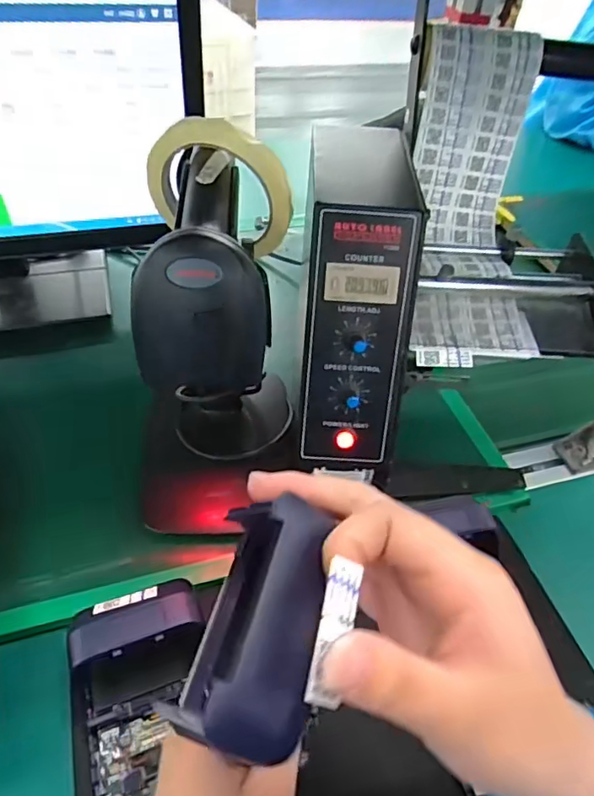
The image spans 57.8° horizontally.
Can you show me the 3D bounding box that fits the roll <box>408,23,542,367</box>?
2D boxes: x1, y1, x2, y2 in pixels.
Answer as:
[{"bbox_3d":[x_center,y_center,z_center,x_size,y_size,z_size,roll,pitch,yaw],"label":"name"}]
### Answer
[{"bbox_3d":[0.127,-0.140,0.404,0.087,0.065,0.239,1,86,-4],"label":"roll"}]

